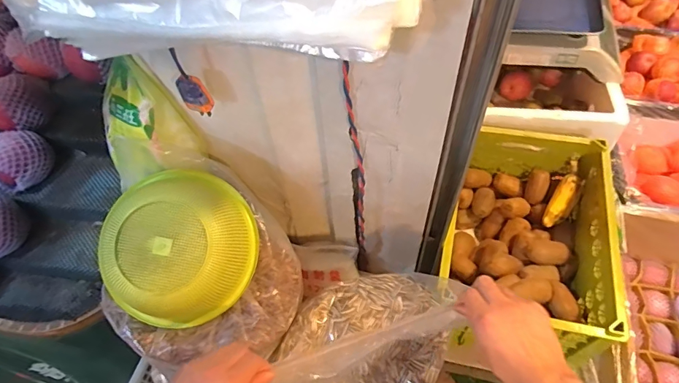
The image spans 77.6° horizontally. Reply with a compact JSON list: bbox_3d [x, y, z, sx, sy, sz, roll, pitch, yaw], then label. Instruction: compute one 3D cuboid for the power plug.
[{"bbox_3d":[-0.174,-0.126,0.496,0.032,0.095,0.021,-25,57,-14],"label":"power plug"}]

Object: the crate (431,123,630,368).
[{"bbox_3d":[0.366,0.084,0.841,0.278,0.199,0.424,14,57,13],"label":"crate"}]

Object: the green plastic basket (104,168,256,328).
[{"bbox_3d":[-0.204,0.078,0.549,0.182,0.074,0.203,21,79,-5],"label":"green plastic basket"}]

